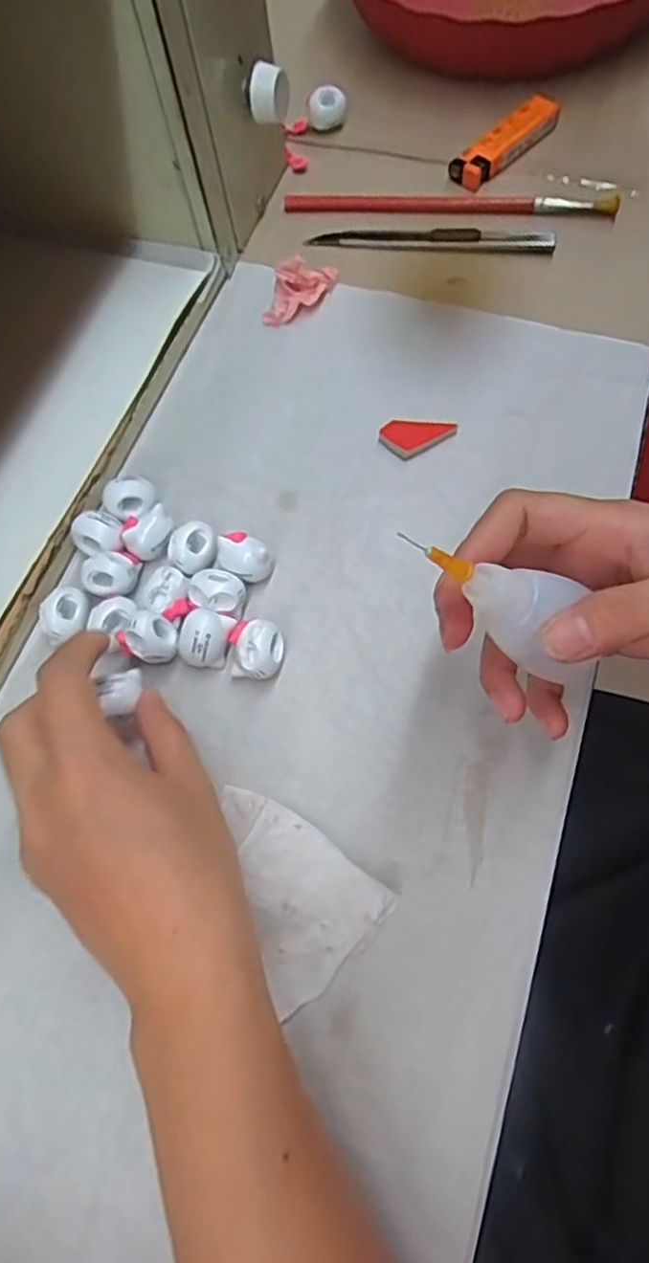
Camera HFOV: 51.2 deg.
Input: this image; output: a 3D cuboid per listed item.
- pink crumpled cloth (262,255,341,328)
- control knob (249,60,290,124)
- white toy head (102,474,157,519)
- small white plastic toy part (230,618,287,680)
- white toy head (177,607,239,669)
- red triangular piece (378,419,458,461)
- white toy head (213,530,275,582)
[{"bbox_3d":[-0.015,-0.194,0.381,0.021,0.026,0.047,38,77,21],"label":"pink crumpled cloth"},{"bbox_3d":[-0.030,-0.287,0.361,0.020,0.021,0.019,6,68,11],"label":"control knob"},{"bbox_3d":[-0.095,-0.064,0.333,0.024,0.020,0.018,-24,65,-2],"label":"white toy head"},{"bbox_3d":[-0.028,0.009,0.298,0.020,0.019,0.025,12,69,14],"label":"small white plastic toy part"},{"bbox_3d":[-0.053,0.004,0.300,0.022,0.020,0.023,13,69,14],"label":"white toy head"},{"bbox_3d":[0.047,-0.102,0.342,0.035,0.004,0.022,-29,65,-4],"label":"red triangular piece"},{"bbox_3d":[-0.037,-0.033,0.315,0.026,0.021,0.019,31,75,20],"label":"white toy head"}]

